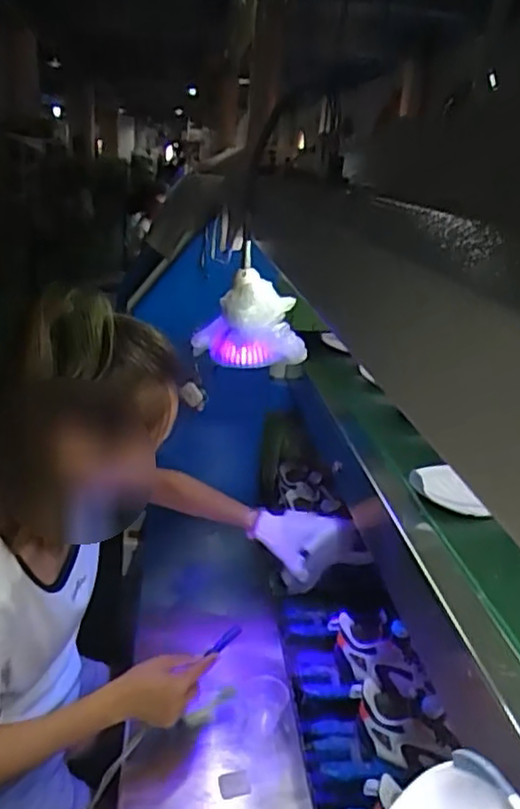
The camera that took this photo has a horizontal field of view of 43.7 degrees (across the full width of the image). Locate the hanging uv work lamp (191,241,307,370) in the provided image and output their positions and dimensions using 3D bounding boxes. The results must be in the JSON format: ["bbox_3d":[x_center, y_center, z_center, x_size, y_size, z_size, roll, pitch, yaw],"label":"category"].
[{"bbox_3d":[-0.014,-0.119,0.842,0.106,0.126,0.116,-6,21,-26],"label":"hanging uv work lamp"}]

